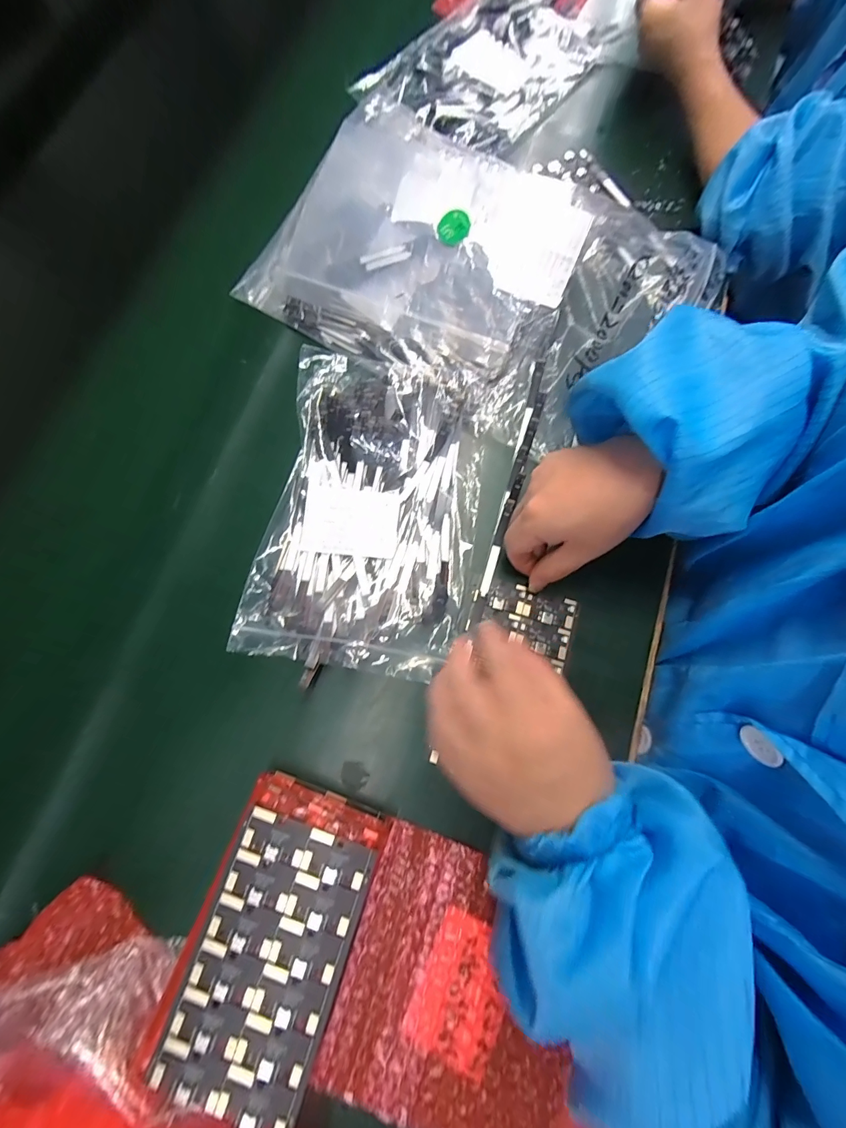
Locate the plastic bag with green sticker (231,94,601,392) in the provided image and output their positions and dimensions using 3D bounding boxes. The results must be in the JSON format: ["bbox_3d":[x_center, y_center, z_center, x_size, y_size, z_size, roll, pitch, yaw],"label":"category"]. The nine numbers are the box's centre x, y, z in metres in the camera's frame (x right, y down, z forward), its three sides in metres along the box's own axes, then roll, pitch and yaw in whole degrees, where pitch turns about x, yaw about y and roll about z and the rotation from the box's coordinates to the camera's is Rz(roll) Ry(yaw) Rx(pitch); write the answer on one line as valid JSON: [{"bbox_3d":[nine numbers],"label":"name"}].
[{"bbox_3d":[-0.003,-0.259,0.328,0.247,0.058,0.195,31,78,5],"label":"plastic bag with green sticker"}]

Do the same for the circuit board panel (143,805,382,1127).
[{"bbox_3d":[-0.083,0.215,0.223,0.079,0.004,0.133,18,77,4],"label":"circuit board panel"}]

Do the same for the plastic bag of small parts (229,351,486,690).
[{"bbox_3d":[-0.034,-0.043,0.304,0.153,0.024,0.229,10,77,0],"label":"plastic bag of small parts"}]

